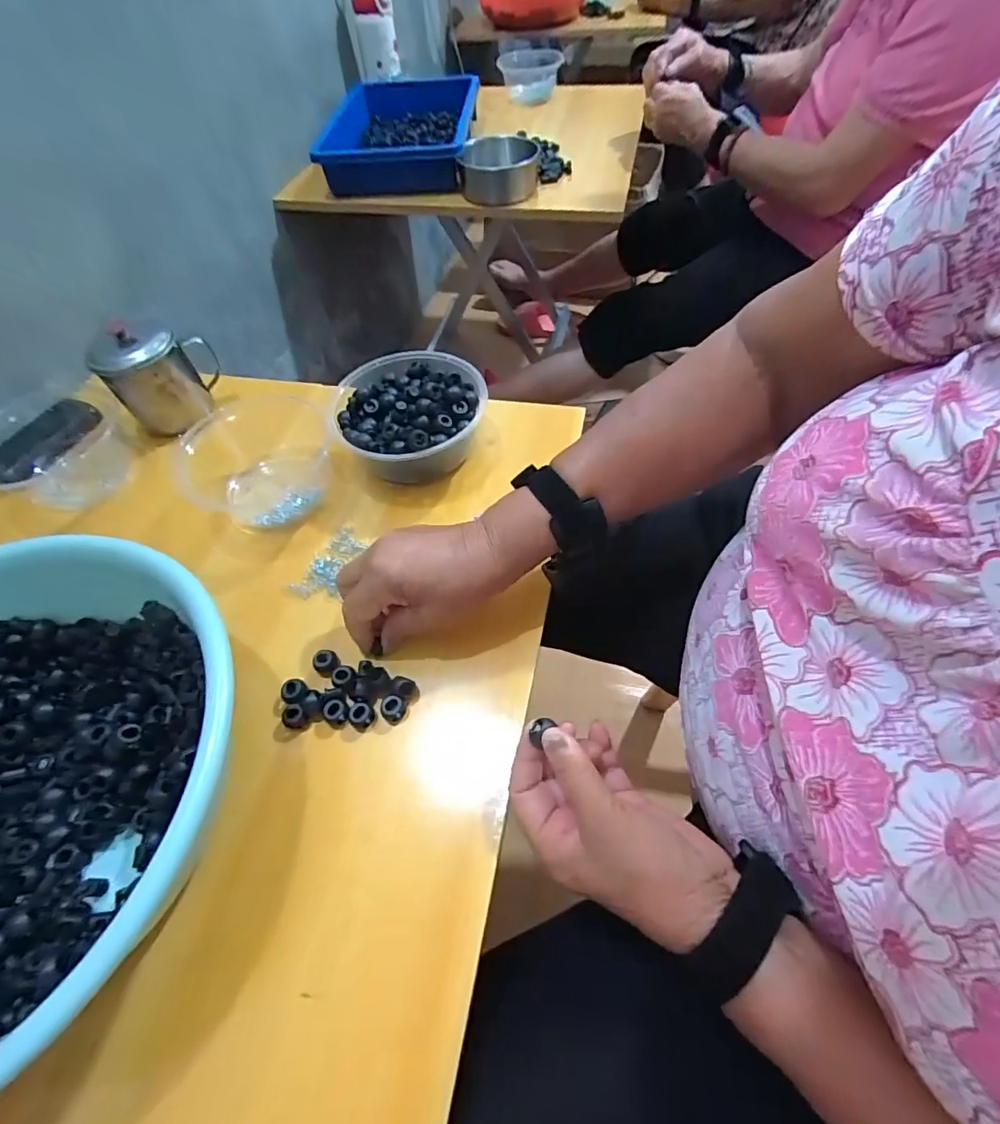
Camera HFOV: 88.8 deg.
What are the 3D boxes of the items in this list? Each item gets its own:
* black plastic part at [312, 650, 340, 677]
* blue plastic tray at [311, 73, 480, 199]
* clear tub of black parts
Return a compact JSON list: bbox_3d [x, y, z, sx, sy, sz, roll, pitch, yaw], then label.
[{"bbox_3d":[-0.128,0.075,0.377,0.018,0.013,0.018,-2,57,4],"label":"black plastic part"},{"bbox_3d":[-0.175,-0.745,0.885,0.254,0.059,0.357,-1,57,4],"label":"blue plastic tray"},{"bbox_3d":[-0.082,-0.142,0.480,0.132,0.059,0.121,-2,57,4],"label":"clear tub of black parts"}]

